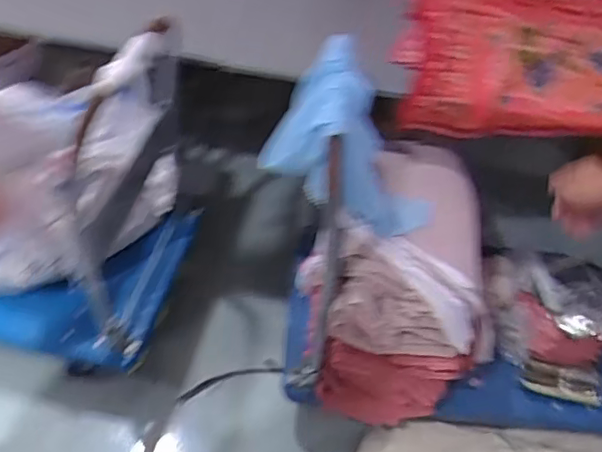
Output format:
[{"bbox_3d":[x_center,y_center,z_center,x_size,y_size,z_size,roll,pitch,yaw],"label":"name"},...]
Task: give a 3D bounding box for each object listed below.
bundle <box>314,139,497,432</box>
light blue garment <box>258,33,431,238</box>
[{"bbox_3d":[0.248,0.099,1.416,0.334,0.384,0.571,7,46,2],"label":"bundle"},{"bbox_3d":[0.098,-0.147,1.205,0.293,0.289,0.272,34,53,25],"label":"light blue garment"}]

